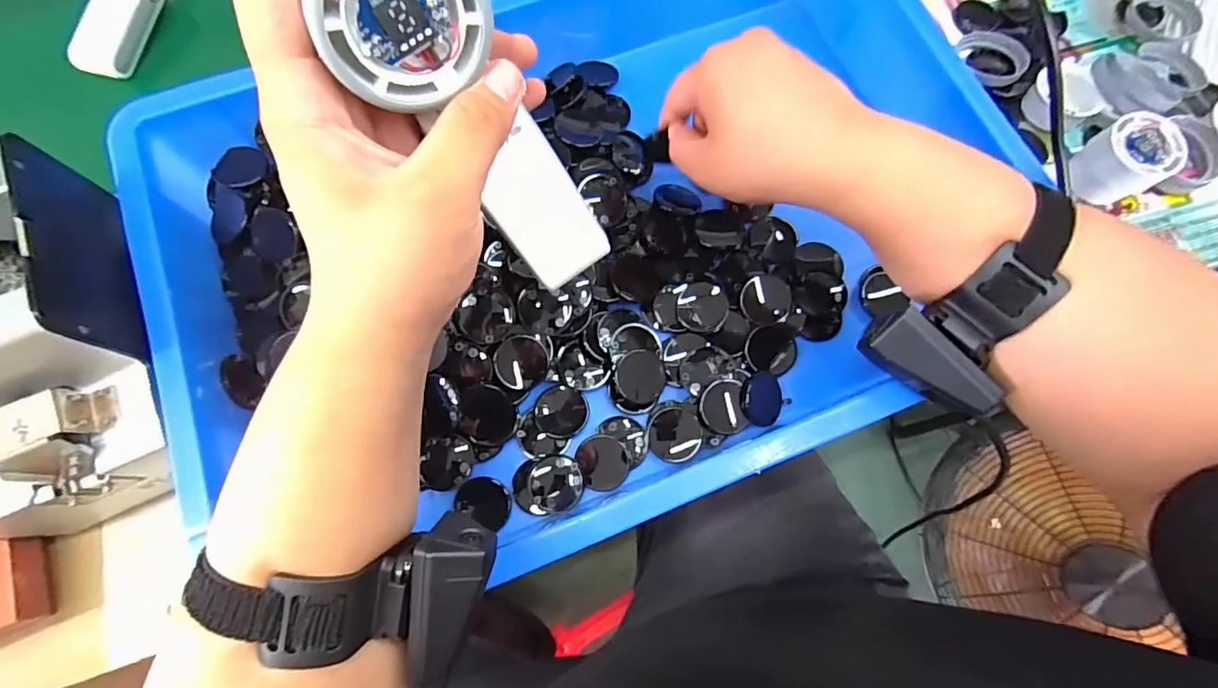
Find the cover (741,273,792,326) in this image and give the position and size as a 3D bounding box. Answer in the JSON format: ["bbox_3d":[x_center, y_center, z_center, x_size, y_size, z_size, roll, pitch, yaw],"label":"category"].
[{"bbox_3d":[0.114,-0.033,0.396,0.034,0.004,0.042,13,73,3],"label":"cover"}]

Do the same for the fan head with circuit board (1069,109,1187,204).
[{"bbox_3d":[0.401,-0.143,0.428,0.055,0.051,0.052,0,73,-1],"label":"fan head with circuit board"}]

